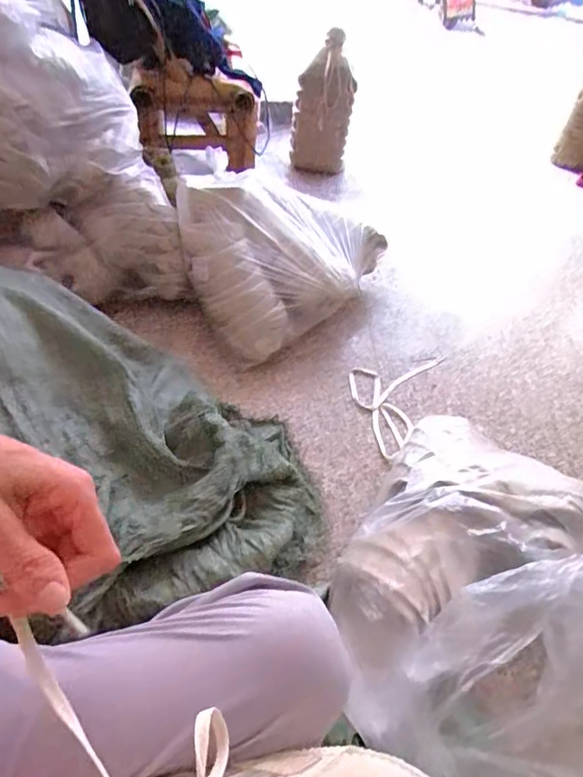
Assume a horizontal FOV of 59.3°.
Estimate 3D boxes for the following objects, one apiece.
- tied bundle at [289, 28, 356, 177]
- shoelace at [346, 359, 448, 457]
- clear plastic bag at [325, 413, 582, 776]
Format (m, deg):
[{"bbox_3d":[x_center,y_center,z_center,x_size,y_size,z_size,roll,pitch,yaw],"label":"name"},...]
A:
[{"bbox_3d":[0.108,-0.906,1.713,0.198,0.393,0.087,-5,49,-10],"label":"tied bundle"},{"bbox_3d":[0.206,0.009,1.127,0.171,0.007,0.326,21,50,15],"label":"shoelace"},{"bbox_3d":[0.308,0.288,0.720,0.452,0.237,0.490,29,53,20],"label":"clear plastic bag"}]

